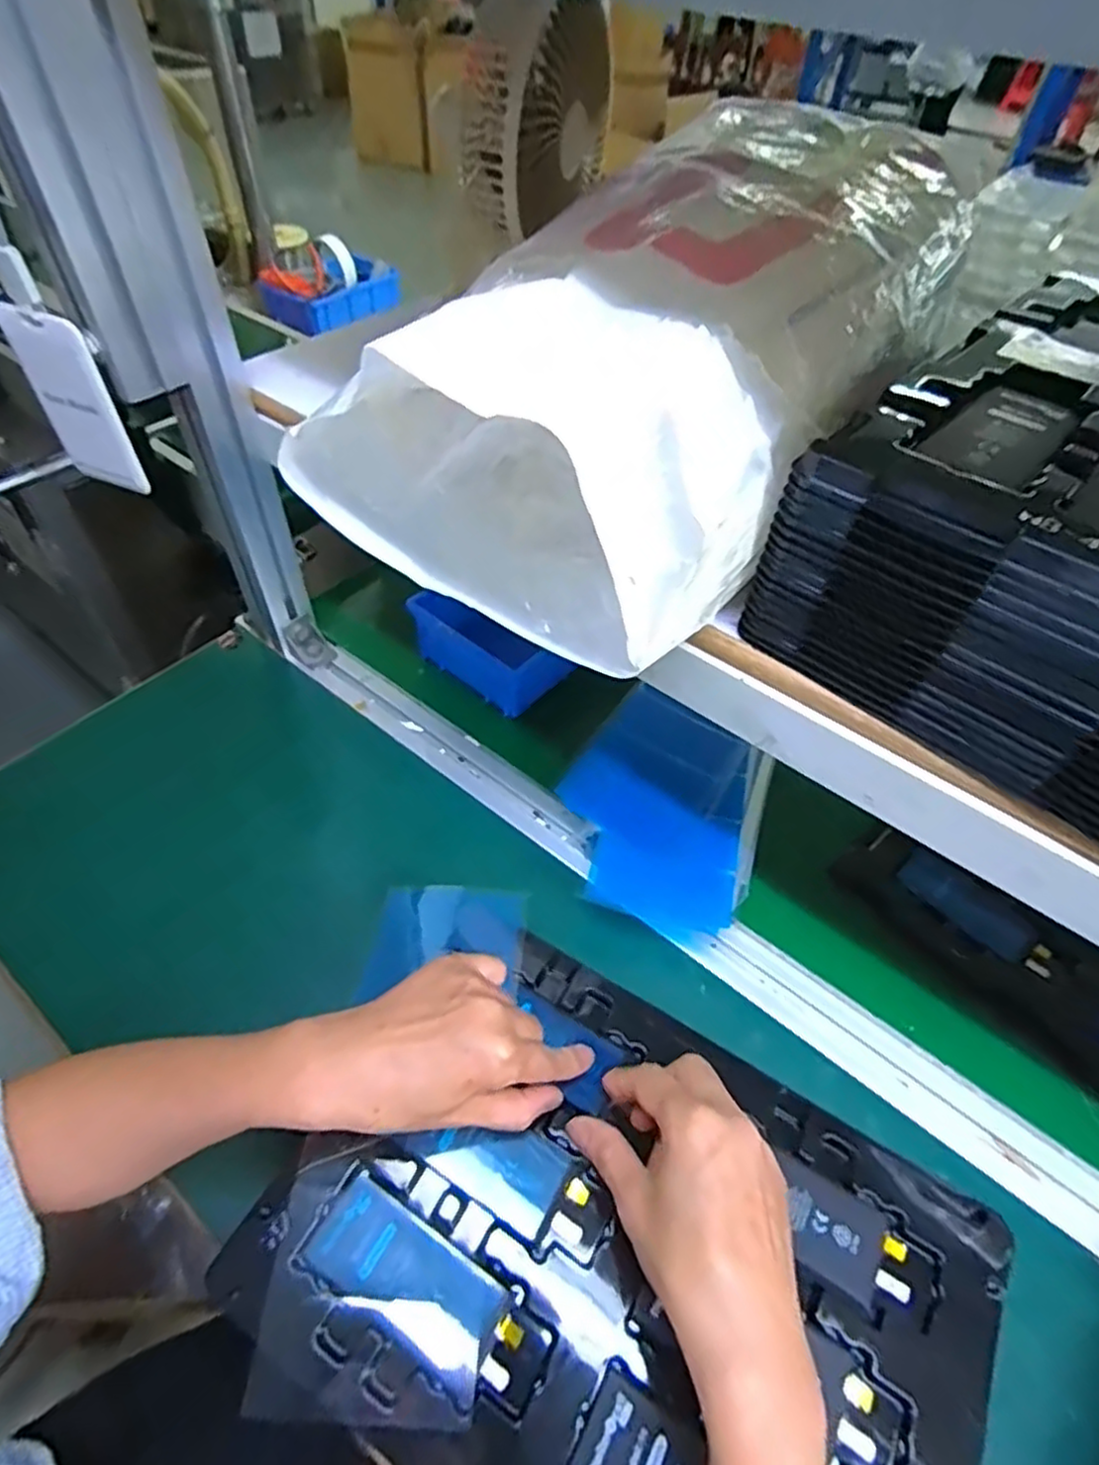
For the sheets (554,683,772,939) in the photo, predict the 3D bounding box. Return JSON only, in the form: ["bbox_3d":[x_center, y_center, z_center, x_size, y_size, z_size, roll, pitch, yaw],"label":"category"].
[{"bbox_3d":[0.085,0.052,0.510,0.138,0.031,0.174,18,52,11],"label":"sheets"}]

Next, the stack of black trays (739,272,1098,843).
[{"bbox_3d":[0.283,-0.103,0.344,0.233,0.101,0.299,36,57,24],"label":"stack of black trays"}]

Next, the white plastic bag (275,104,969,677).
[{"bbox_3d":[0.050,-0.198,0.378,0.235,0.144,0.316,33,56,22],"label":"white plastic bag"}]

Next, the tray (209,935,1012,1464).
[{"bbox_3d":[0.036,0.275,0.350,0.323,0.046,0.246,28,54,19],"label":"tray"}]

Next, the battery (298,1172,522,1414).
[{"bbox_3d":[-0.067,0.265,0.335,0.103,0.004,0.044,28,54,18],"label":"battery"}]

